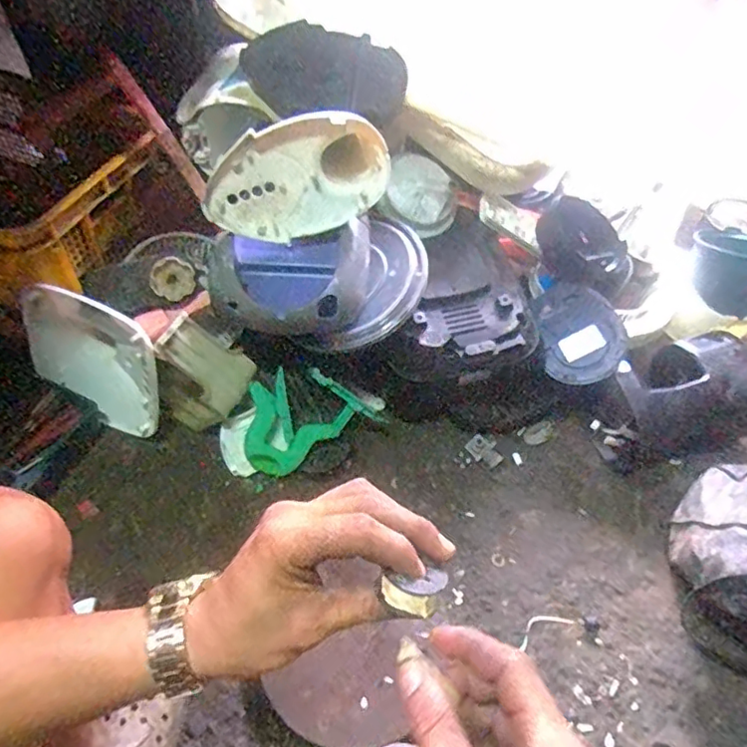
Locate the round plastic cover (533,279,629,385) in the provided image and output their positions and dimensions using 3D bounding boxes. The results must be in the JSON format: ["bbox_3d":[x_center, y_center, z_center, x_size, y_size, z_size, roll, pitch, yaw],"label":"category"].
[{"bbox_3d":[0.344,-0.077,0.977,0.126,0.023,0.191,-13,63,19],"label":"round plastic cover"}]

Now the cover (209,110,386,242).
[{"bbox_3d":[-0.107,-0.271,0.813,0.251,0.155,0.050,-14,32,-8],"label":"cover"}]

